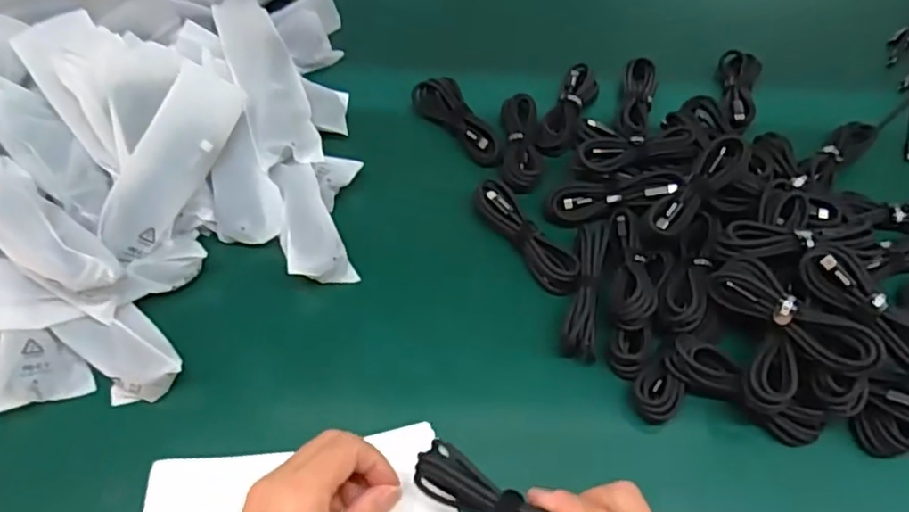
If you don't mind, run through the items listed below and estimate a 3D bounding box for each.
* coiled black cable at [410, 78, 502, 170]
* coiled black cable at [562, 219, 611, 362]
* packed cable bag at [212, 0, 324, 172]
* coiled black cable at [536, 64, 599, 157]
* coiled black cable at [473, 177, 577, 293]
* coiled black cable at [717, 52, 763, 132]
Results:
[{"bbox_3d":[0.005,-0.125,0.563,0.036,0.015,0.115,-29,61,-21],"label":"coiled black cable"},{"bbox_3d":[0.100,0.019,0.466,0.025,0.021,0.113,11,55,5],"label":"coiled black cable"},{"bbox_3d":[-0.151,-0.145,0.509,0.055,0.015,0.150,-9,73,-40],"label":"packed cable bag"},{"bbox_3d":[0.107,-0.135,0.585,0.032,0.022,0.108,22,57,12],"label":"coiled black cable"},{"bbox_3d":[0.057,-0.016,0.496,0.031,0.018,0.109,-32,62,-22],"label":"coiled black cable"},{"bbox_3d":[0.275,-0.157,0.604,0.037,0.026,0.121,13,56,7],"label":"coiled black cable"}]

